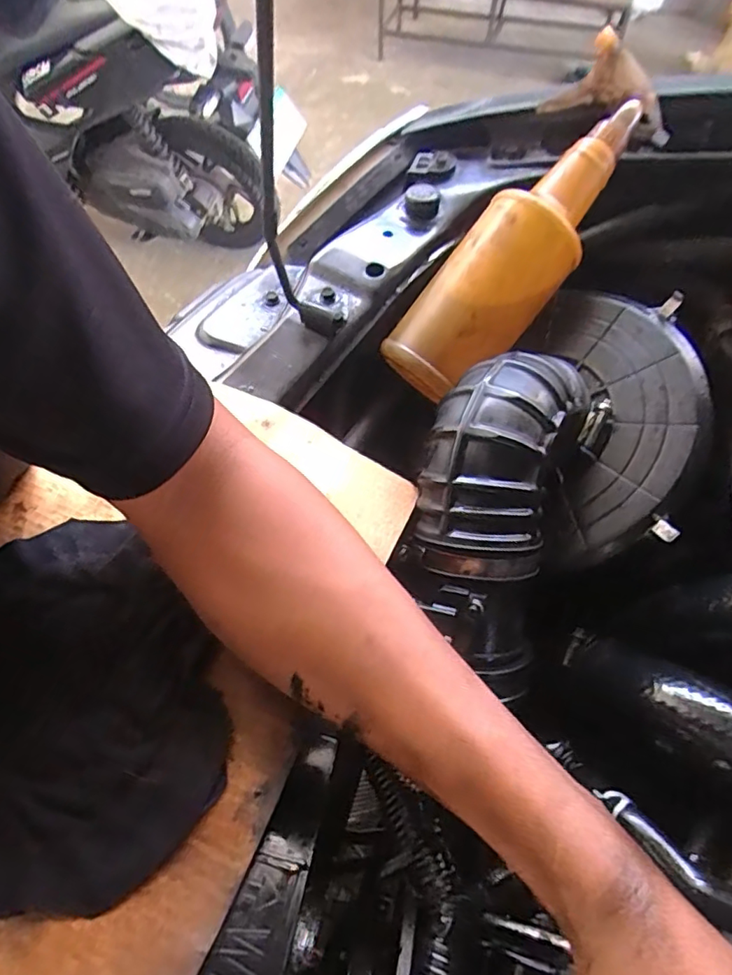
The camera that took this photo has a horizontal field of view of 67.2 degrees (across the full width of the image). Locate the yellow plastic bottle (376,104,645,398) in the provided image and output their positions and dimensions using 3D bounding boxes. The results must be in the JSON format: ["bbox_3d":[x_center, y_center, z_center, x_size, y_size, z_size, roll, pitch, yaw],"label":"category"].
[{"bbox_3d":[0.131,-0.191,0.444,0.078,0.073,0.271,38,85,20],"label":"yellow plastic bottle"}]

